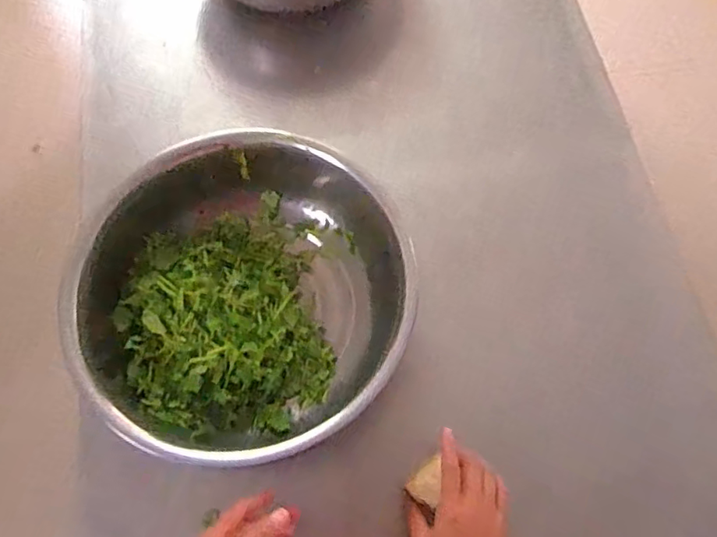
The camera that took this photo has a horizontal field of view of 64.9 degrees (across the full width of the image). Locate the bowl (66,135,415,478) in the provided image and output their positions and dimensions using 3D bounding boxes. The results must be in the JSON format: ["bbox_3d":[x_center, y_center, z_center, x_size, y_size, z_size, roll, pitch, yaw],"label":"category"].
[{"bbox_3d":[-0.129,0.022,0.677,0.364,0.137,0.350,0,69,0],"label":"bowl"}]

